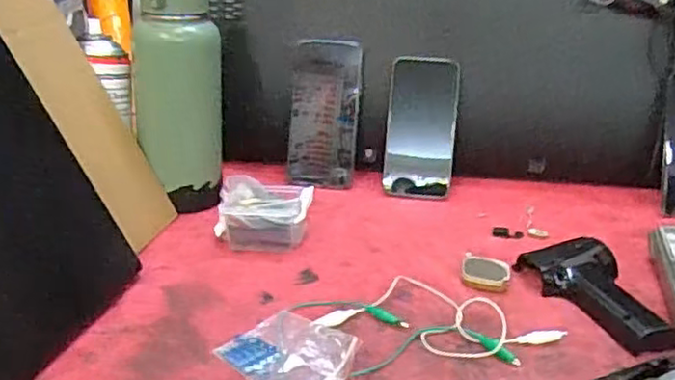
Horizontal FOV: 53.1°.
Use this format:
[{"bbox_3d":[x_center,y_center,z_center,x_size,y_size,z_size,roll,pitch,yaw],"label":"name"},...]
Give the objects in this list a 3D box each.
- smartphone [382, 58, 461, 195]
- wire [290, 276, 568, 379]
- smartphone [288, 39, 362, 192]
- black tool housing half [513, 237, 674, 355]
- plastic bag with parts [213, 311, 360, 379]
[{"bbox_3d":[0.096,-0.072,0.780,0.079,0.158,0.016,5,0,12],"label":"smartphone"},{"bbox_3d":[0.073,0.100,0.531,0.185,0.014,0.111,-6,25,-16],"label":"wire"},{"bbox_3d":[-0.015,-0.091,0.797,0.079,0.171,0.007,4,6,4],"label":"smartphone"},{"bbox_3d":[0.217,0.086,0.562,0.083,0.027,0.143,-1,25,-7],"label":"black tool housing half"},{"bbox_3d":[-0.036,0.114,0.486,0.066,0.024,0.099,-19,32,-39],"label":"plastic bag with parts"}]

